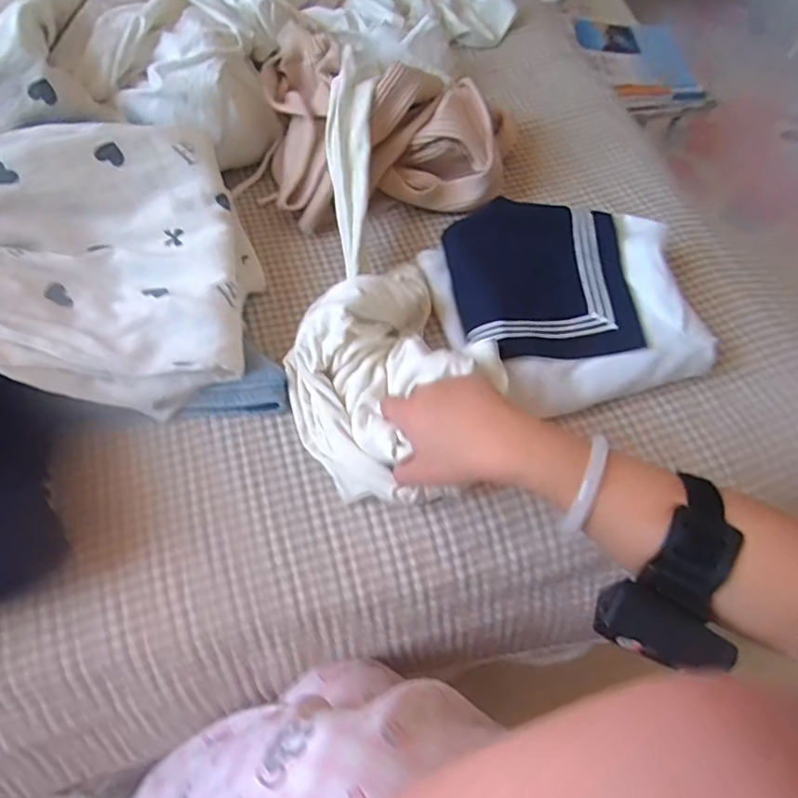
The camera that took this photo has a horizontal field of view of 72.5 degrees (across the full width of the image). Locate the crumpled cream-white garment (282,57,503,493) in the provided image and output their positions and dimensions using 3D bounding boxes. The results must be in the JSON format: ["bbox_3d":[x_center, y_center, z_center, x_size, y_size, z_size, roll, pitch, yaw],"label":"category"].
[{"bbox_3d":[-0.013,-0.133,0.511,0.178,0.081,0.453,-2,70,-4],"label":"crumpled cream-white garment"}]

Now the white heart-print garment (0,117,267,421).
[{"bbox_3d":[-0.278,-0.125,0.501,0.265,0.125,0.263,1,62,-2],"label":"white heart-print garment"}]

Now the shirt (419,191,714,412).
[{"bbox_3d":[0.161,-0.105,0.545,0.230,0.055,0.225,-11,63,-8],"label":"shirt"}]

